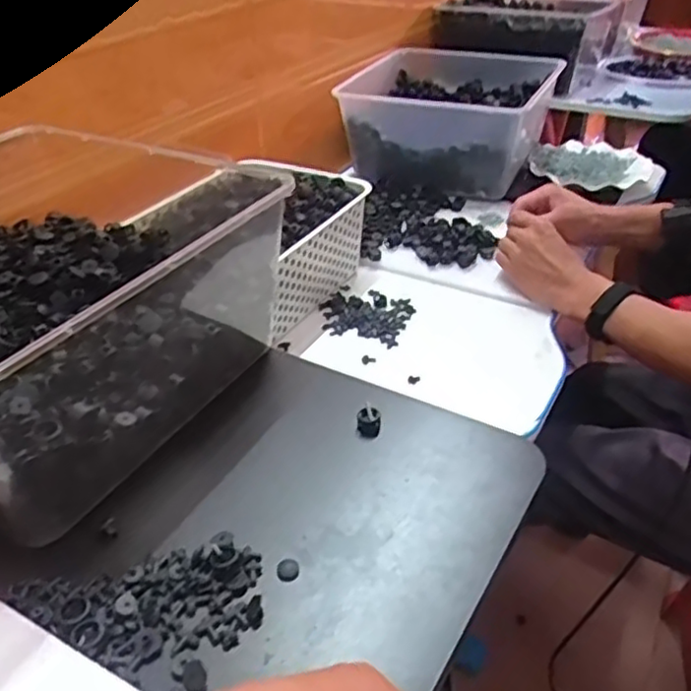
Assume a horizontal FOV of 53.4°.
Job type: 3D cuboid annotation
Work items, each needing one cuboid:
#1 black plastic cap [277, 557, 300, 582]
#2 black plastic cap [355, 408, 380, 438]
[{"bbox_3d":[-0.033,0.130,0.399,0.013,0.004,0.016,1,36,-1],"label":"black plastic cap"},{"bbox_3d":[0.017,0.055,0.497,0.016,0.015,0.016,-1,36,1],"label":"black plastic cap"}]

